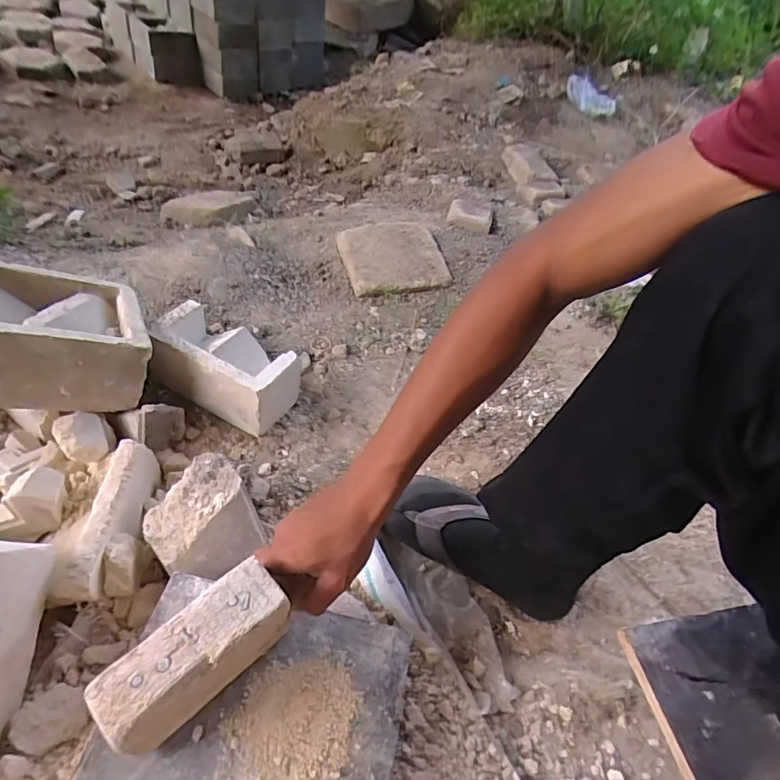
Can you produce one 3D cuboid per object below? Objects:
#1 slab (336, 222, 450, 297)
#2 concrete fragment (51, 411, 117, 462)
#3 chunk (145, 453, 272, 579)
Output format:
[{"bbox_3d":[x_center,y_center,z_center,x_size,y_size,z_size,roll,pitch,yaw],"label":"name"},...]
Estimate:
[{"bbox_3d":[0.011,-0.272,0.940,0.207,0.026,0.188,-10,62,-19],"label":"slab"},{"bbox_3d":[-0.374,0.059,0.568,0.054,0.052,0.058,-30,55,-26],"label":"concrete fragment"},{"bbox_3d":[-0.207,0.148,0.519,0.099,0.077,0.112,34,55,26],"label":"chunk"}]

